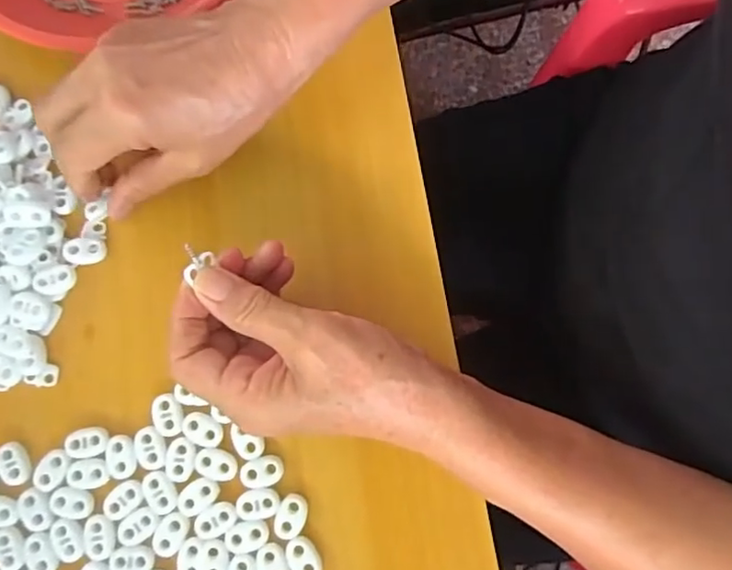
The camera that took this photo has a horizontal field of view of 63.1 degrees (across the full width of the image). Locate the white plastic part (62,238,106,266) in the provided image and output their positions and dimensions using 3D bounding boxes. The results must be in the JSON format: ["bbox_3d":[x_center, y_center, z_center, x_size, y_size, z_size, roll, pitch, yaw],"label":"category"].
[{"bbox_3d":[-0.157,-0.019,0.333,0.022,0.006,0.015,3,80,1],"label":"white plastic part"}]

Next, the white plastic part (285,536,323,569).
[{"bbox_3d":[-0.032,0.141,0.305,0.014,0.004,0.023,-30,81,-5],"label":"white plastic part"}]

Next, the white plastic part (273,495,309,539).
[{"bbox_3d":[-0.039,0.120,0.309,0.015,0.004,0.022,25,81,5],"label":"white plastic part"}]

